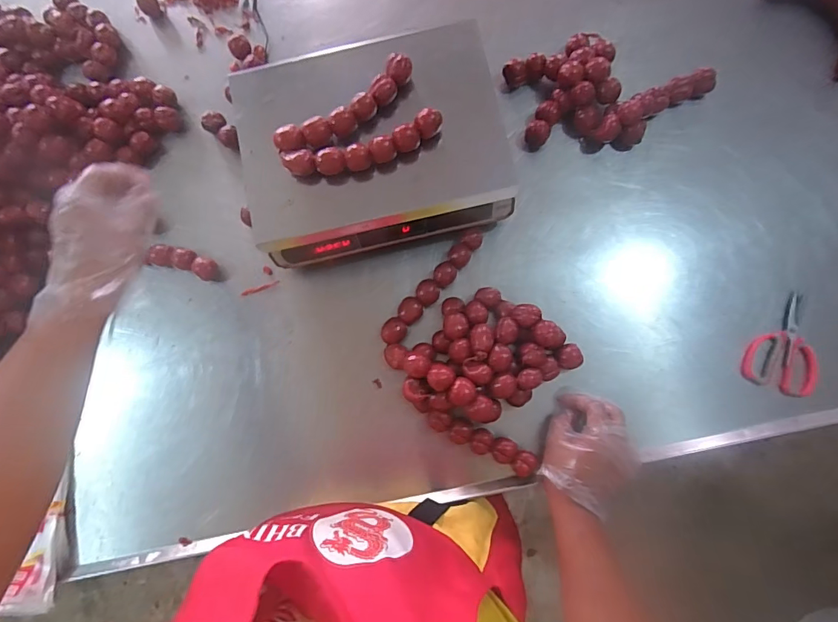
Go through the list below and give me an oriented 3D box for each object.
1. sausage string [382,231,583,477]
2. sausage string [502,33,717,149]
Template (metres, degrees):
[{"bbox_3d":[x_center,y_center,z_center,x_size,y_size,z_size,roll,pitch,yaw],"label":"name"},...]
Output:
[{"bbox_3d":[0.087,0.069,0.602,0.223,0.065,0.302,-40,82,-2],"label":"sausage string"},{"bbox_3d":[0.296,-0.345,0.657,0.275,0.054,0.188,-16,82,1],"label":"sausage string"}]

